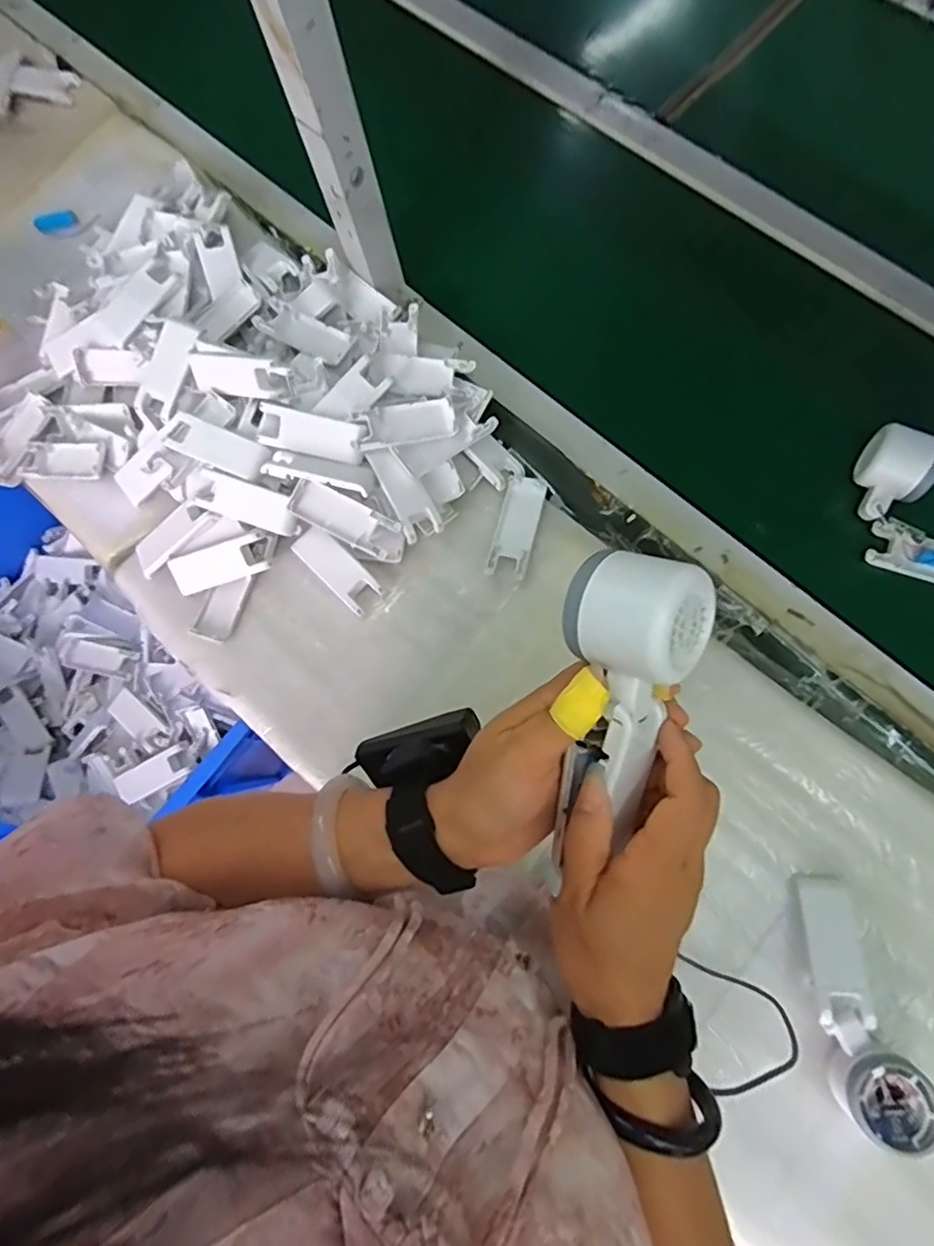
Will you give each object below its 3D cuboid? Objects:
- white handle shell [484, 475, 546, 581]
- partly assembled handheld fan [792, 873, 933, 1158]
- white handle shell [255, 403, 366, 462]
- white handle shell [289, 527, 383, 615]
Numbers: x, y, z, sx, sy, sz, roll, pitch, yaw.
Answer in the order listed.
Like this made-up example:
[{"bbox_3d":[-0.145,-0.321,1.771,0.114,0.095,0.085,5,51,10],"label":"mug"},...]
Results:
[{"bbox_3d":[0.049,-0.095,0.589,0.039,0.012,0.103,15,70,6],"label":"white handle shell"},{"bbox_3d":[0.299,0.288,0.460,0.054,0.055,0.169,-2,70,-1],"label":"partly assembled handheld fan"},{"bbox_3d":[-0.150,-0.183,0.578,0.103,0.010,0.039,12,106,6],"label":"white handle shell"},{"bbox_3d":[-0.130,-0.055,0.597,0.099,0.009,0.040,43,100,10],"label":"white handle shell"}]

